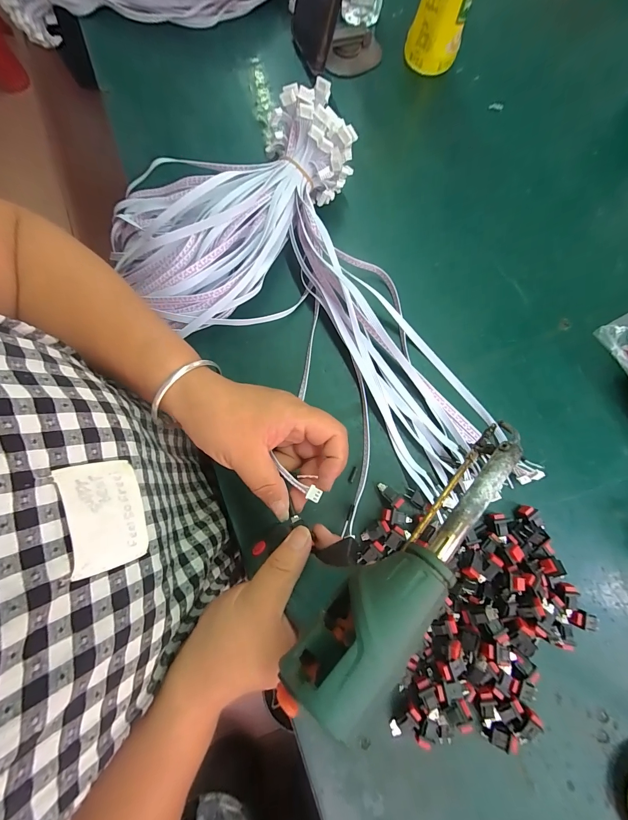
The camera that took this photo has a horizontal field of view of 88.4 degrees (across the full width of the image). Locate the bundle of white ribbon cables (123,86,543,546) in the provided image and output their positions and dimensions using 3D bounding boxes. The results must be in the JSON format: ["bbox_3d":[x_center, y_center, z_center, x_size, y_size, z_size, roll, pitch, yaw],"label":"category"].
[{"bbox_3d":[0.000,-0.098,0.300,0.241,0.072,0.450,-37,80,-8],"label":"bundle of white ribbon cables"}]

